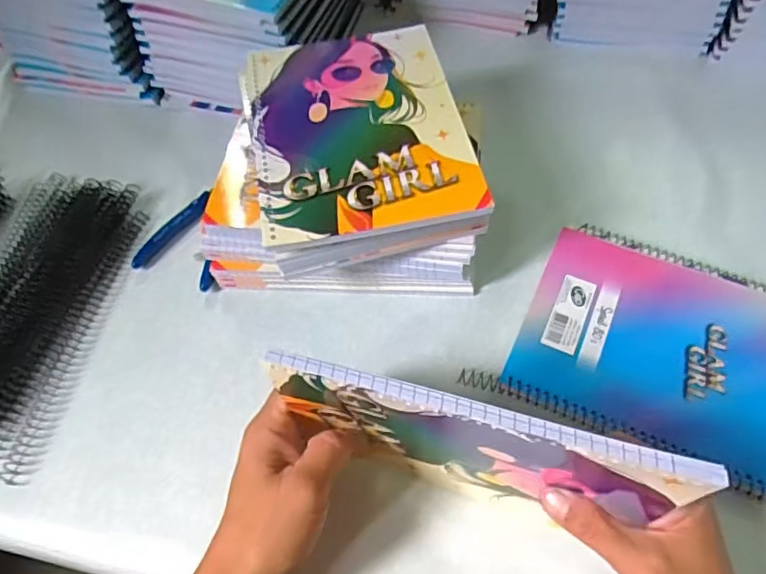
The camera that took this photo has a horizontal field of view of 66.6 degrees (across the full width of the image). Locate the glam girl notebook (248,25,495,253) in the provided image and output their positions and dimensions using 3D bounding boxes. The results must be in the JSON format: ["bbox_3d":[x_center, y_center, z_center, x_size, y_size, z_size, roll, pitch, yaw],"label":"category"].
[{"bbox_3d":[-0.018,-0.116,0.417,0.143,0.011,0.192,-10,58,-2],"label":"glam girl notebook"}]

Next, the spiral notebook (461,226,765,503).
[{"bbox_3d":[0.199,0.042,0.404,0.210,0.016,0.159,21,62,17],"label":"spiral notebook"}]

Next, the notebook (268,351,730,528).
[{"bbox_3d":[0.047,0.082,0.298,0.191,0.123,0.016,12,60,12],"label":"notebook"}]

